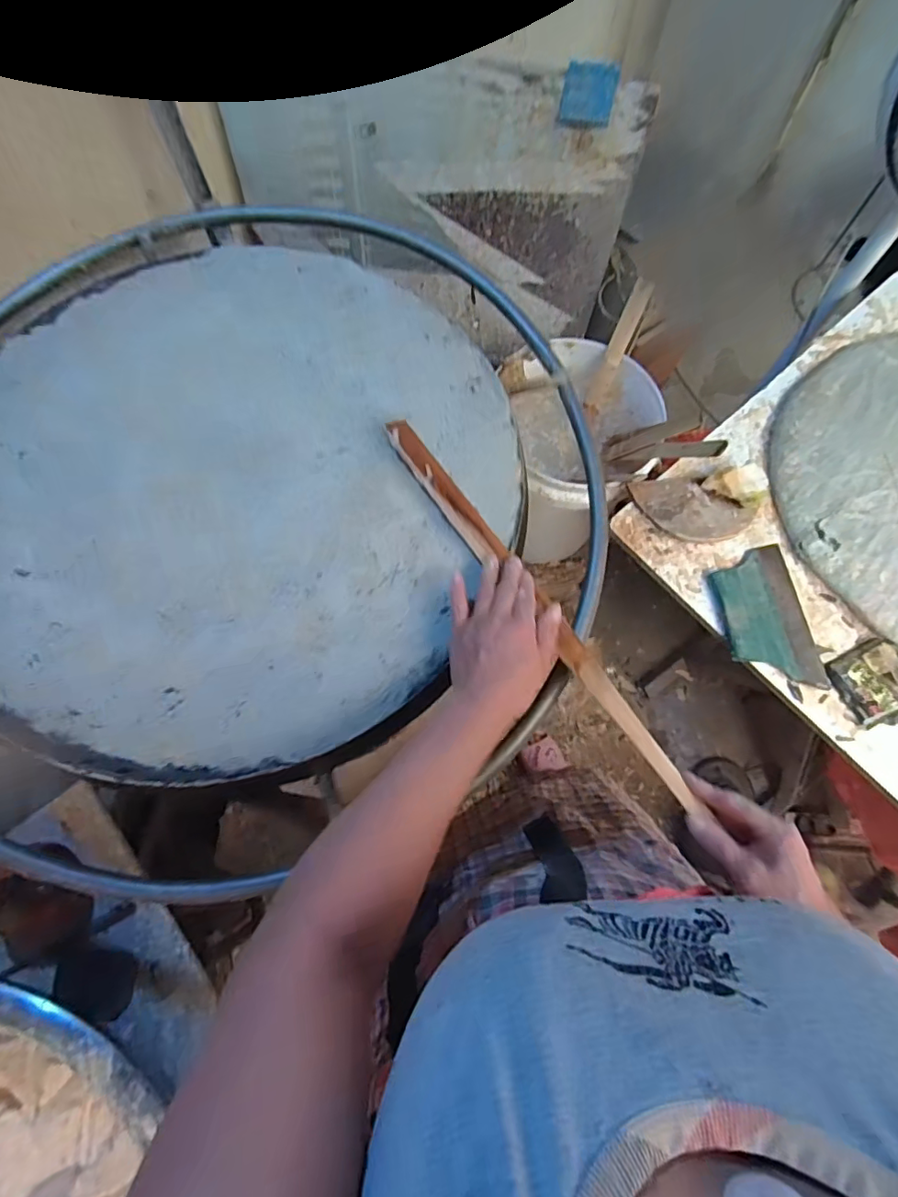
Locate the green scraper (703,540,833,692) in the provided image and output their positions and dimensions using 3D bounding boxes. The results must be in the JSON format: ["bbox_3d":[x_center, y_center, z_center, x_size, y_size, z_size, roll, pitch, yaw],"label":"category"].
[{"bbox_3d":[0.432,0.019,0.721,0.125,0.020,0.198,-7,70,-3],"label":"green scraper"}]

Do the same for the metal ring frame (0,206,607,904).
[{"bbox_3d":[-0.272,-0.166,0.623,0.822,0.056,0.926,-32,73,-12],"label":"metal ring frame"}]

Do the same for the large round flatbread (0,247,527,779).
[{"bbox_3d":[-0.247,-0.140,0.573,0.615,0.021,0.593,0,70,0],"label":"large round flatbread"}]

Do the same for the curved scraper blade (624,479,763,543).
[{"bbox_3d":[0.362,-0.128,0.772,0.184,0.010,0.091,-1,76,-5],"label":"curved scraper blade"}]

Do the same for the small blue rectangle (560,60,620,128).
[{"bbox_3d":[0.180,-0.649,0.684,0.064,0.061,0.014,15,70,5],"label":"small blue rectangle"}]

